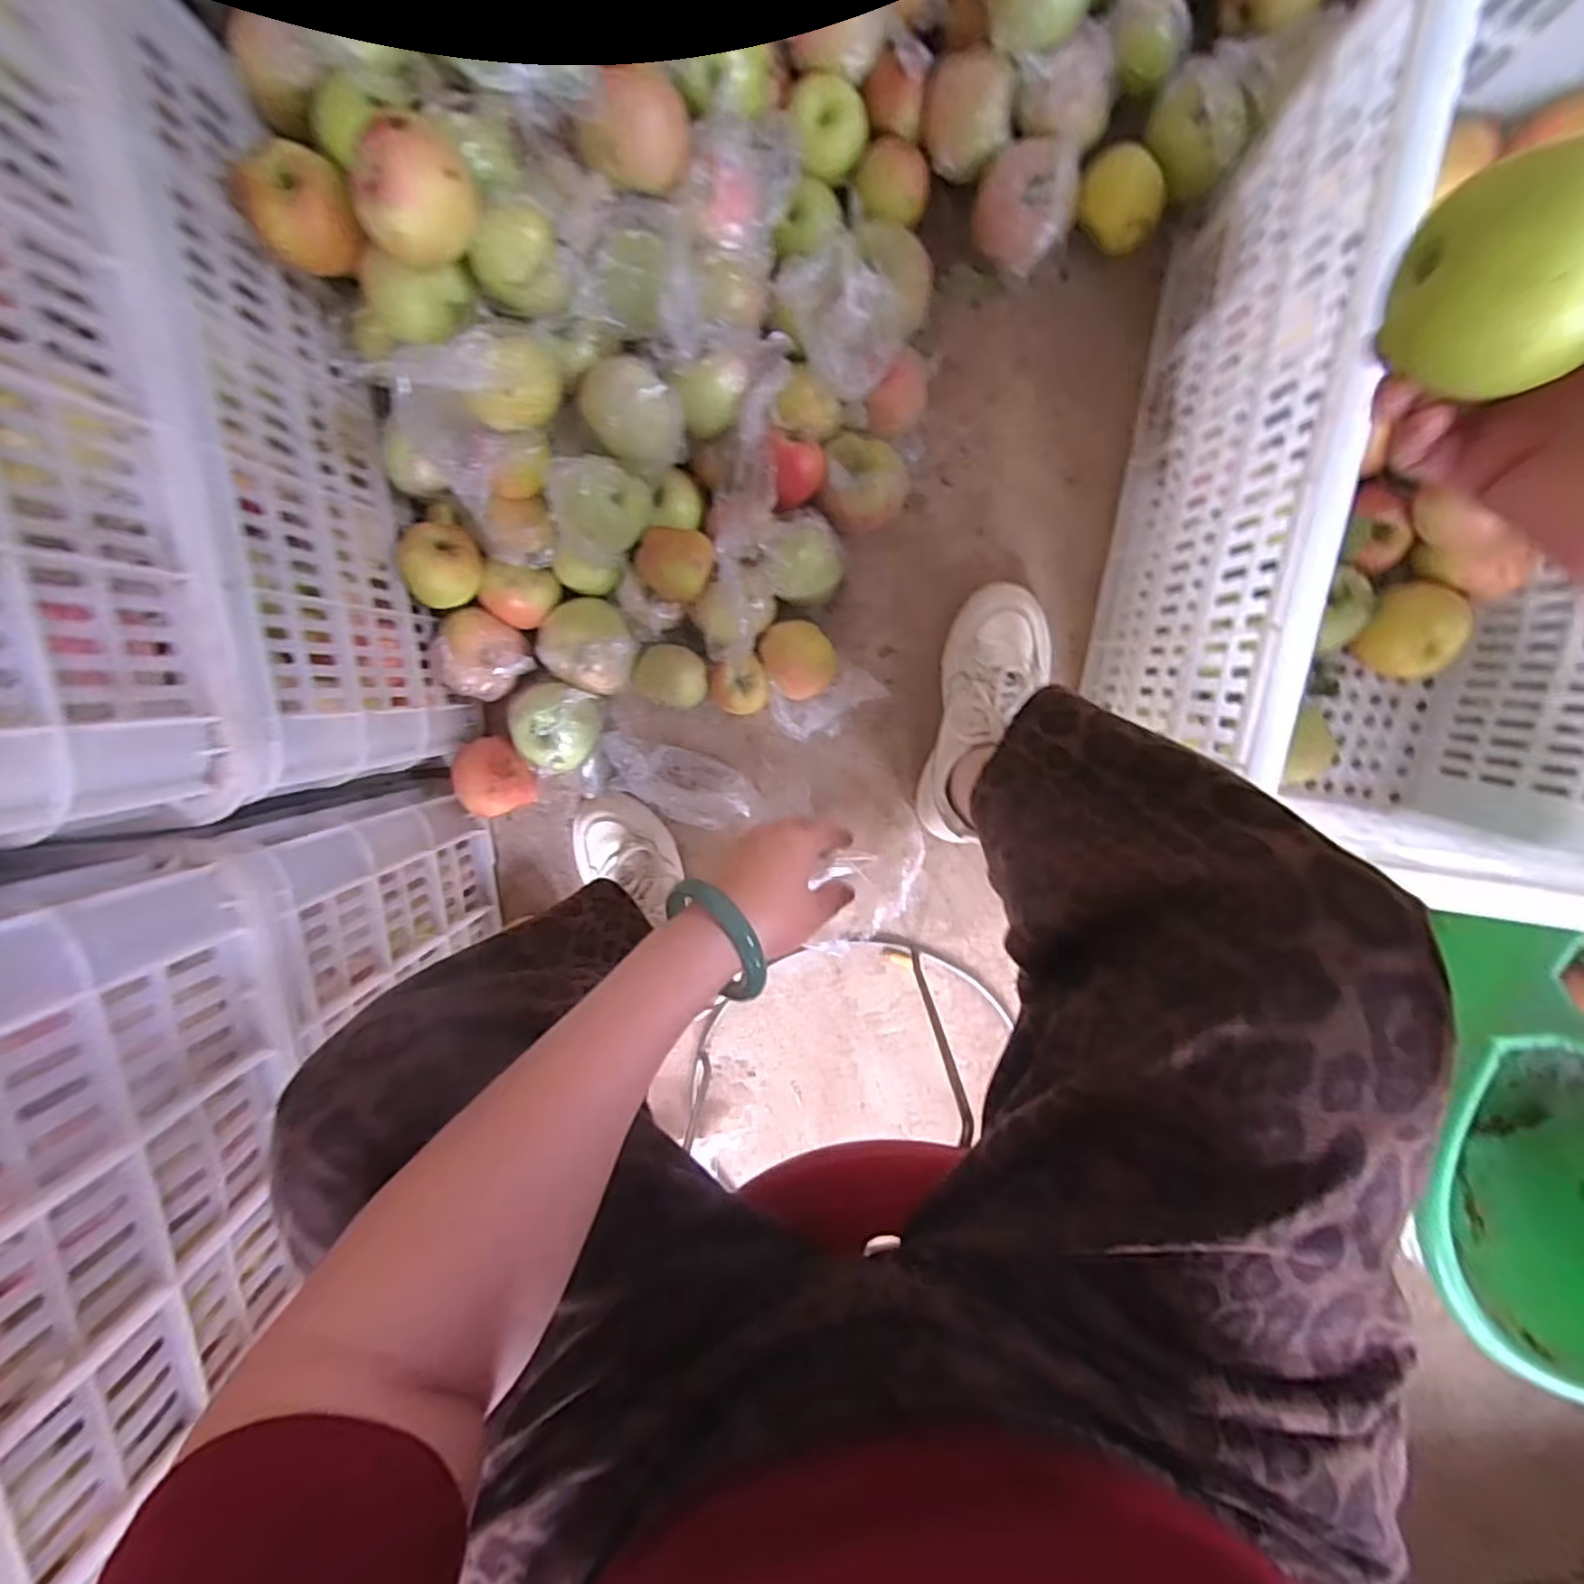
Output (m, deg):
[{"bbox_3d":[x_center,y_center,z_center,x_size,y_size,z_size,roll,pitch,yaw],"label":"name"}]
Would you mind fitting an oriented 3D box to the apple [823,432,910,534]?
[{"bbox_3d":[0.065,-0.274,0.628,0.076,0.066,0.078,5,99,2],"label":"apple"}]

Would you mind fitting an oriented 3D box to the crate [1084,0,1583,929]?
[{"bbox_3d":[0.470,-0.233,0.485,0.381,0.298,0.454,13,100,1],"label":"crate"}]

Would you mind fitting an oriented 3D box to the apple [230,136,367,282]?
[{"bbox_3d":[-0.327,-0.391,0.462,0.061,0.050,0.064,0,99,3],"label":"apple"}]

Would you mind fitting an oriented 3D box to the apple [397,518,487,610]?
[{"bbox_3d":[-0.304,-0.198,0.604,0.067,0.063,0.068,0,99,3],"label":"apple"}]

